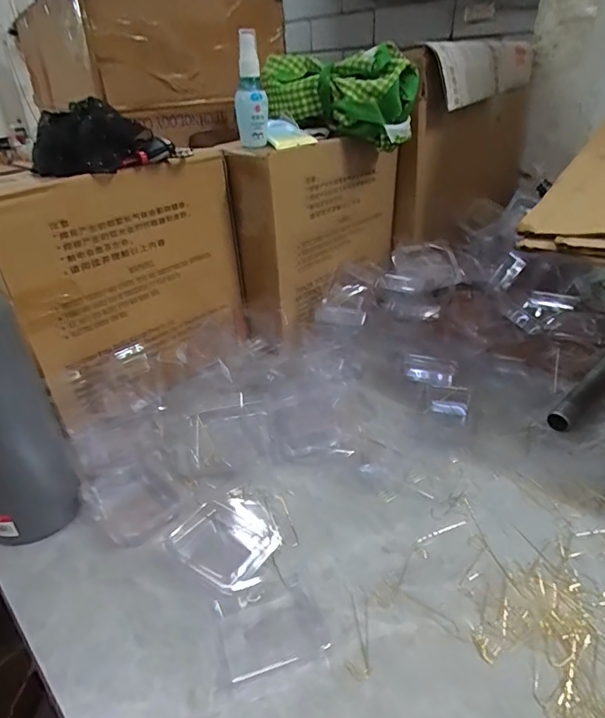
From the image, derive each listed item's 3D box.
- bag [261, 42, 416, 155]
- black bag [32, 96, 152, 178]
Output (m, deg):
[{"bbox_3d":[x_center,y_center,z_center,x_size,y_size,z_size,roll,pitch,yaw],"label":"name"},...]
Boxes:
[{"bbox_3d":[0.045,-0.354,0.640,0.208,0.102,0.082,21,39,32],"label":"bag"},{"bbox_3d":[-0.226,-0.225,0.481,0.121,0.062,0.074,-8,32,-8],"label":"black bag"}]

